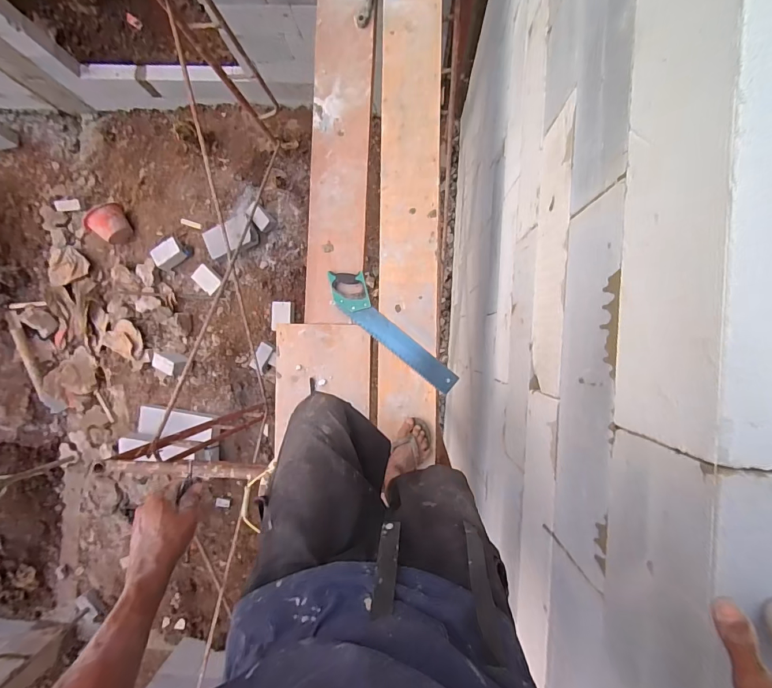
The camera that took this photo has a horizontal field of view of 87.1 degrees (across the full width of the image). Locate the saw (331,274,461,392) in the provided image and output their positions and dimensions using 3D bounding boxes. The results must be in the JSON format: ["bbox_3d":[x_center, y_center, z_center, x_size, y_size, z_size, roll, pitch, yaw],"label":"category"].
[{"bbox_3d":[0.013,-0.034,1.238,0.113,0.034,0.490,-42,88,2],"label":"saw"}]

